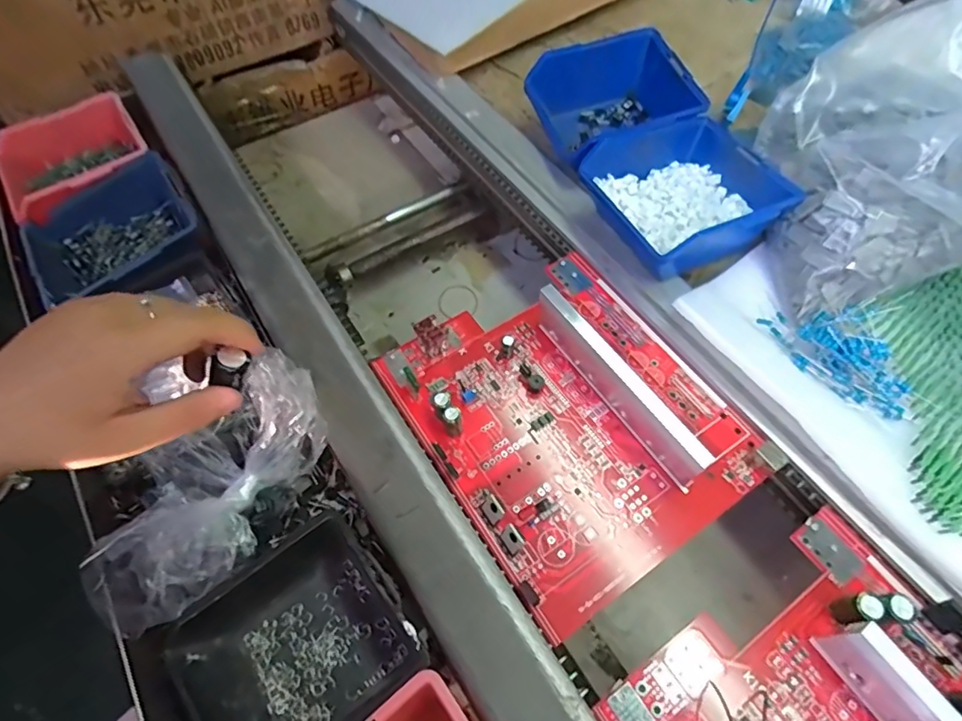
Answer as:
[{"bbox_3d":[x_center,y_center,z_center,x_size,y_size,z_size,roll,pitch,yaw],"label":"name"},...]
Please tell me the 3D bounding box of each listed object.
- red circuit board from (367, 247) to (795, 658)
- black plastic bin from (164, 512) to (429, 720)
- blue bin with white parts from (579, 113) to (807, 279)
[{"bbox_3d":[0.061,0.026,0.356,0.196,0.048,0.222,-30,62,-17],"label":"red circuit board"},{"bbox_3d":[-0.108,0.176,0.309,0.121,0.074,0.106,-34,63,-19],"label":"black plastic bin"},{"bbox_3d":[0.161,-0.125,0.417,0.136,0.064,0.122,-25,61,-15],"label":"blue bin with white parts"}]

